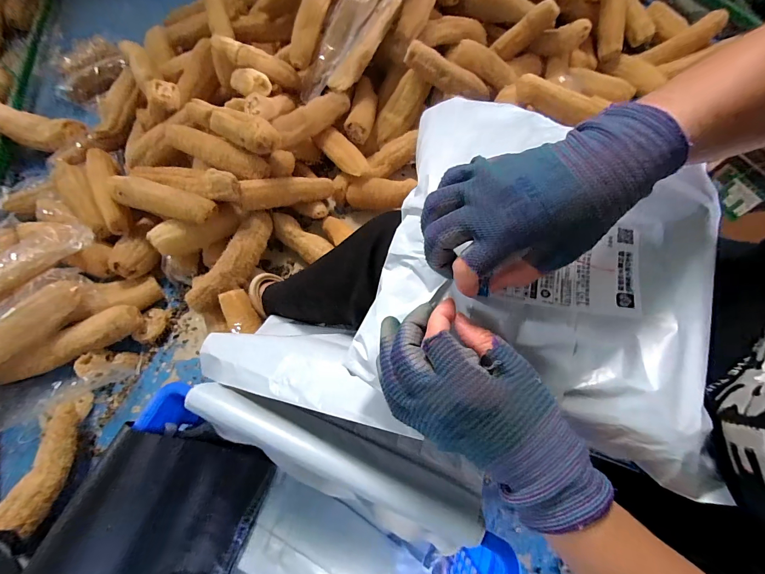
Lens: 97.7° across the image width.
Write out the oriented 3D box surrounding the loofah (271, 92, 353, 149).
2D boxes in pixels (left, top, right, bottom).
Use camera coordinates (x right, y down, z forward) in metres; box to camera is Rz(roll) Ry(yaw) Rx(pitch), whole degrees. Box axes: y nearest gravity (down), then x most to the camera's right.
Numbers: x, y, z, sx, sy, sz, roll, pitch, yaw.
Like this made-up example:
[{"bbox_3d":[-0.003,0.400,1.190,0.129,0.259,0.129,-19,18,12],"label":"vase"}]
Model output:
[{"bbox_3d":[-0.171,-0.419,0.825,0.207,0.055,0.054,-40,70,-15],"label":"loofah"}]

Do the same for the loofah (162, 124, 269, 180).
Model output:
[{"bbox_3d":[-0.368,-0.302,0.742,0.236,0.052,0.066,25,68,13],"label":"loofah"}]

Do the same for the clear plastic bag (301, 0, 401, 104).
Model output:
[{"bbox_3d":[-0.087,-0.599,0.831,0.138,0.087,0.325,45,107,20],"label":"clear plastic bag"}]

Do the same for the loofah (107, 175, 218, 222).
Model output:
[{"bbox_3d":[-0.464,-0.184,0.703,0.238,0.055,0.064,16,67,9],"label":"loofah"}]

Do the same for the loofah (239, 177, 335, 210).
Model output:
[{"bbox_3d":[-0.215,-0.220,0.765,0.220,0.051,0.051,-17,63,-32],"label":"loofah"}]

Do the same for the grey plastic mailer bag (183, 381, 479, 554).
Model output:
[{"bbox_3d":[-0.068,0.205,0.414,0.385,0.037,0.093,16,67,9],"label":"grey plastic mailer bag"}]

